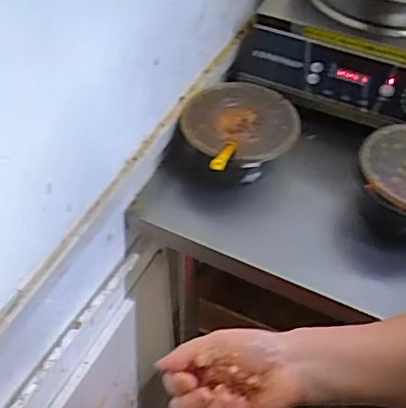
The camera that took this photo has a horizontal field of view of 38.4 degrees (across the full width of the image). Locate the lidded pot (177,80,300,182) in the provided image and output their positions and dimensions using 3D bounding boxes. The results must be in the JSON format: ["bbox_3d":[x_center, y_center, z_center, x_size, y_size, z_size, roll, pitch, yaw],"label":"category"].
[{"bbox_3d":[0.049,-0.106,0.846,0.176,0.078,0.156,-26,54,-22],"label":"lidded pot"}]

